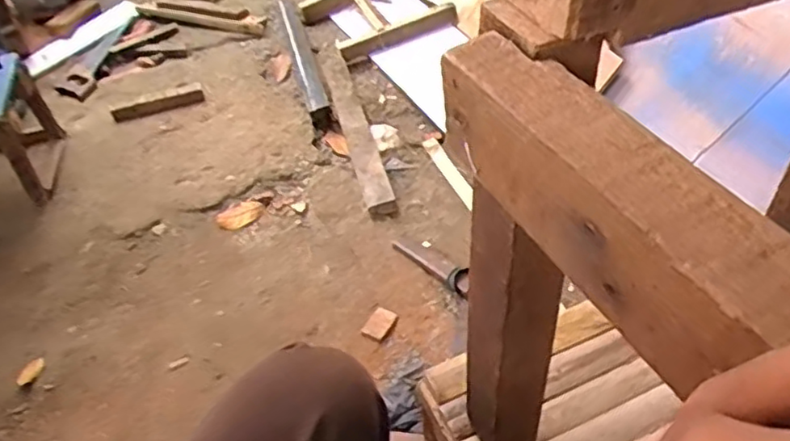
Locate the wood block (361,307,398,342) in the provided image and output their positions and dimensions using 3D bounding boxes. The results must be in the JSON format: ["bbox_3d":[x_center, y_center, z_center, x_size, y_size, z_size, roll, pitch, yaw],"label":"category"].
[{"bbox_3d":[-0.026,0.178,1.097,0.043,0.012,0.057,24,54,25],"label":"wood block"}]

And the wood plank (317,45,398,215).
[{"bbox_3d":[-0.102,-0.243,1.468,0.064,0.042,0.662,-13,47,-7],"label":"wood plank"}]

